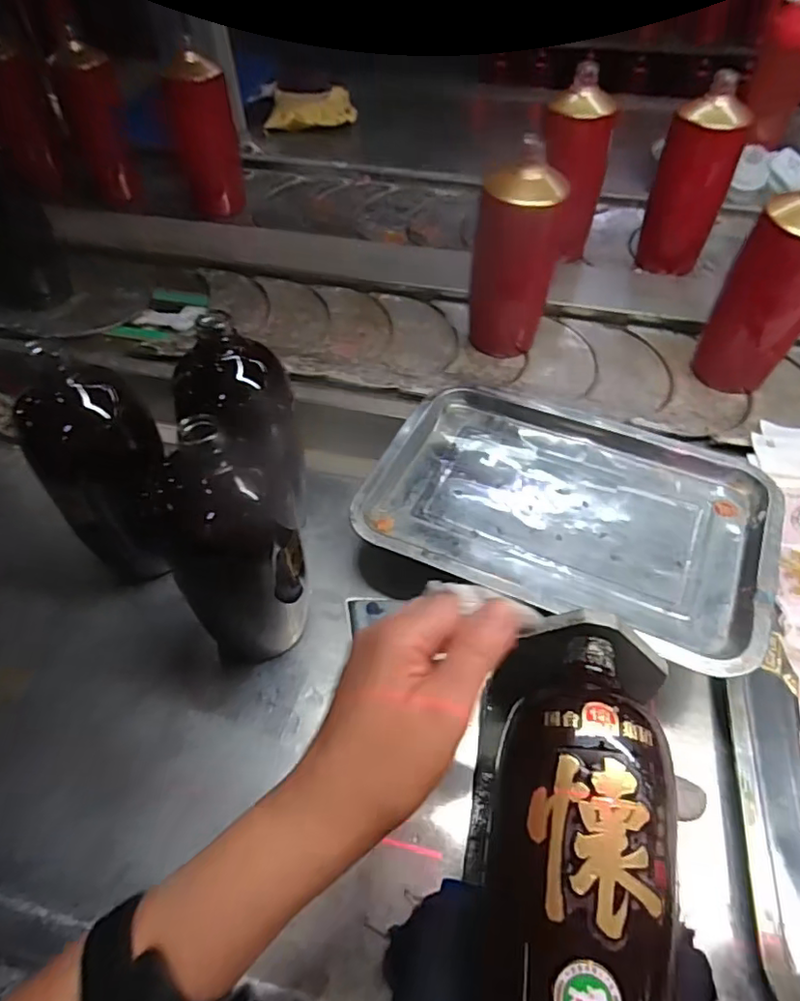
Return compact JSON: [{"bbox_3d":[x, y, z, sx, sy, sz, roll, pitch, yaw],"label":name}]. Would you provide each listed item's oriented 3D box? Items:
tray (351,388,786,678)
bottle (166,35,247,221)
[{"bbox_3d":[0.135,0.002,0.481,0.309,0.024,0.212,19,52,19],"label":"tray"},{"bbox_3d":[-0.284,-0.533,0.874,0.080,0.200,0.081,-2,54,0],"label":"bottle"}]

